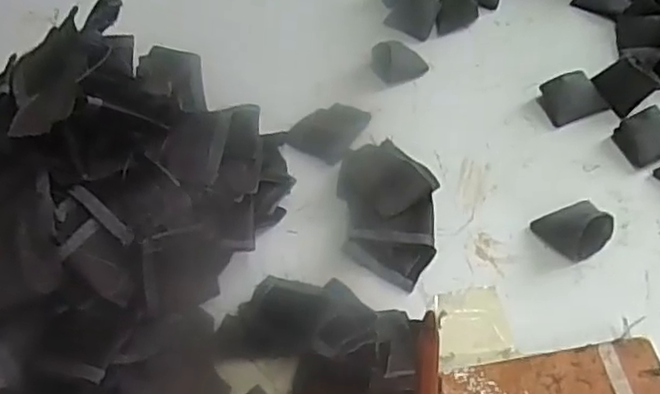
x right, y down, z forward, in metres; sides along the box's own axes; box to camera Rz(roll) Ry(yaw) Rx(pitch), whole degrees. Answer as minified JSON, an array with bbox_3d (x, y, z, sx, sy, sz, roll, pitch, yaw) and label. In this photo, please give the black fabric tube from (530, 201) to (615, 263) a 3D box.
[{"bbox_3d":[0.157,0.017,0.418,0.040,0.028,0.036,-18,53,-8],"label":"black fabric tube"}]

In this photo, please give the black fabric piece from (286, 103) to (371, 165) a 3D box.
[{"bbox_3d":[-0.001,-0.052,0.502,0.048,0.004,0.055,26,59,23],"label":"black fabric piece"}]

